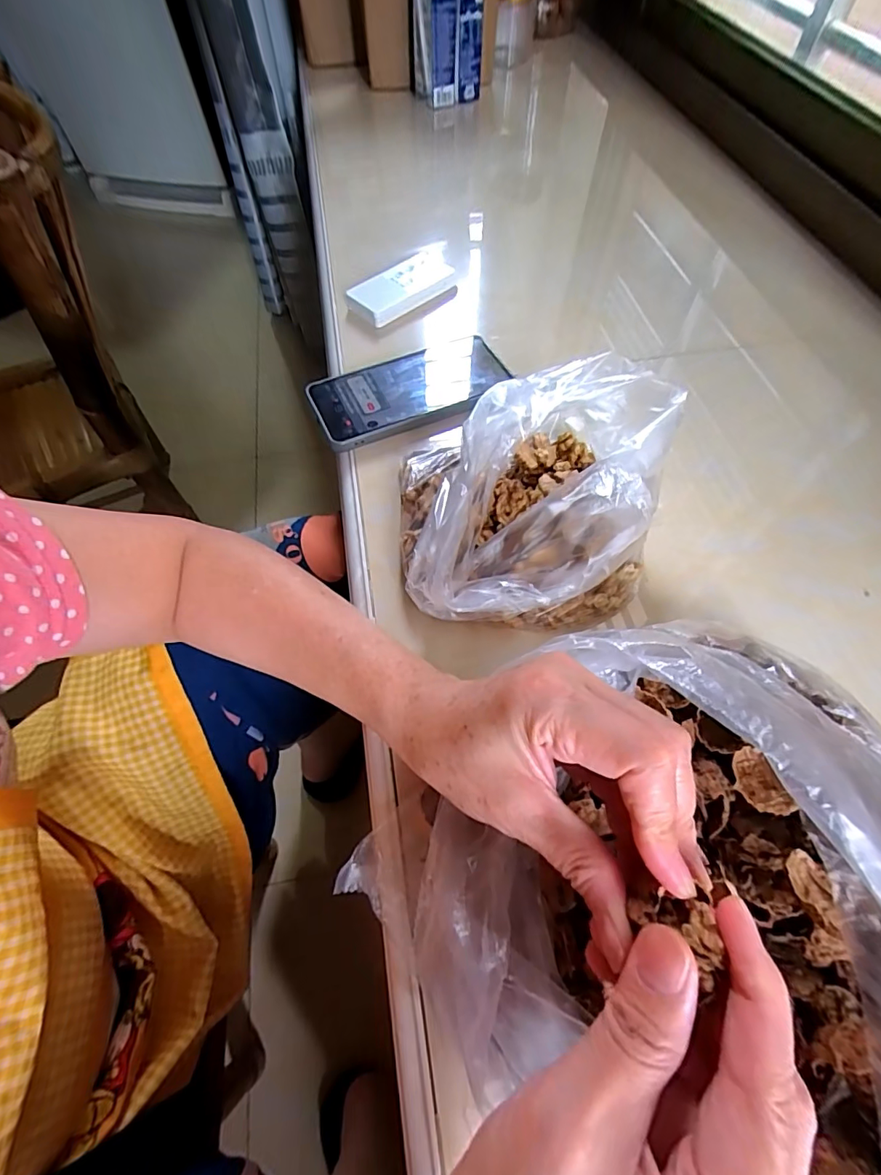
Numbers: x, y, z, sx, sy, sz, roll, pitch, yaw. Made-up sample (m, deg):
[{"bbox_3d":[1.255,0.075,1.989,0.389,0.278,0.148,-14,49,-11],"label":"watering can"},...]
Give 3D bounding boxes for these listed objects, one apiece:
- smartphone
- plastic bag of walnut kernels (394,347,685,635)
[{"bbox_3d":[-0.023,-0.160,0.397,0.160,0.019,0.072,-21,62,-12],"label":"smartphone"},{"bbox_3d":[0.056,-0.051,0.294,0.164,0.089,0.149,0,60,0],"label":"plastic bag of walnut kernels"}]

